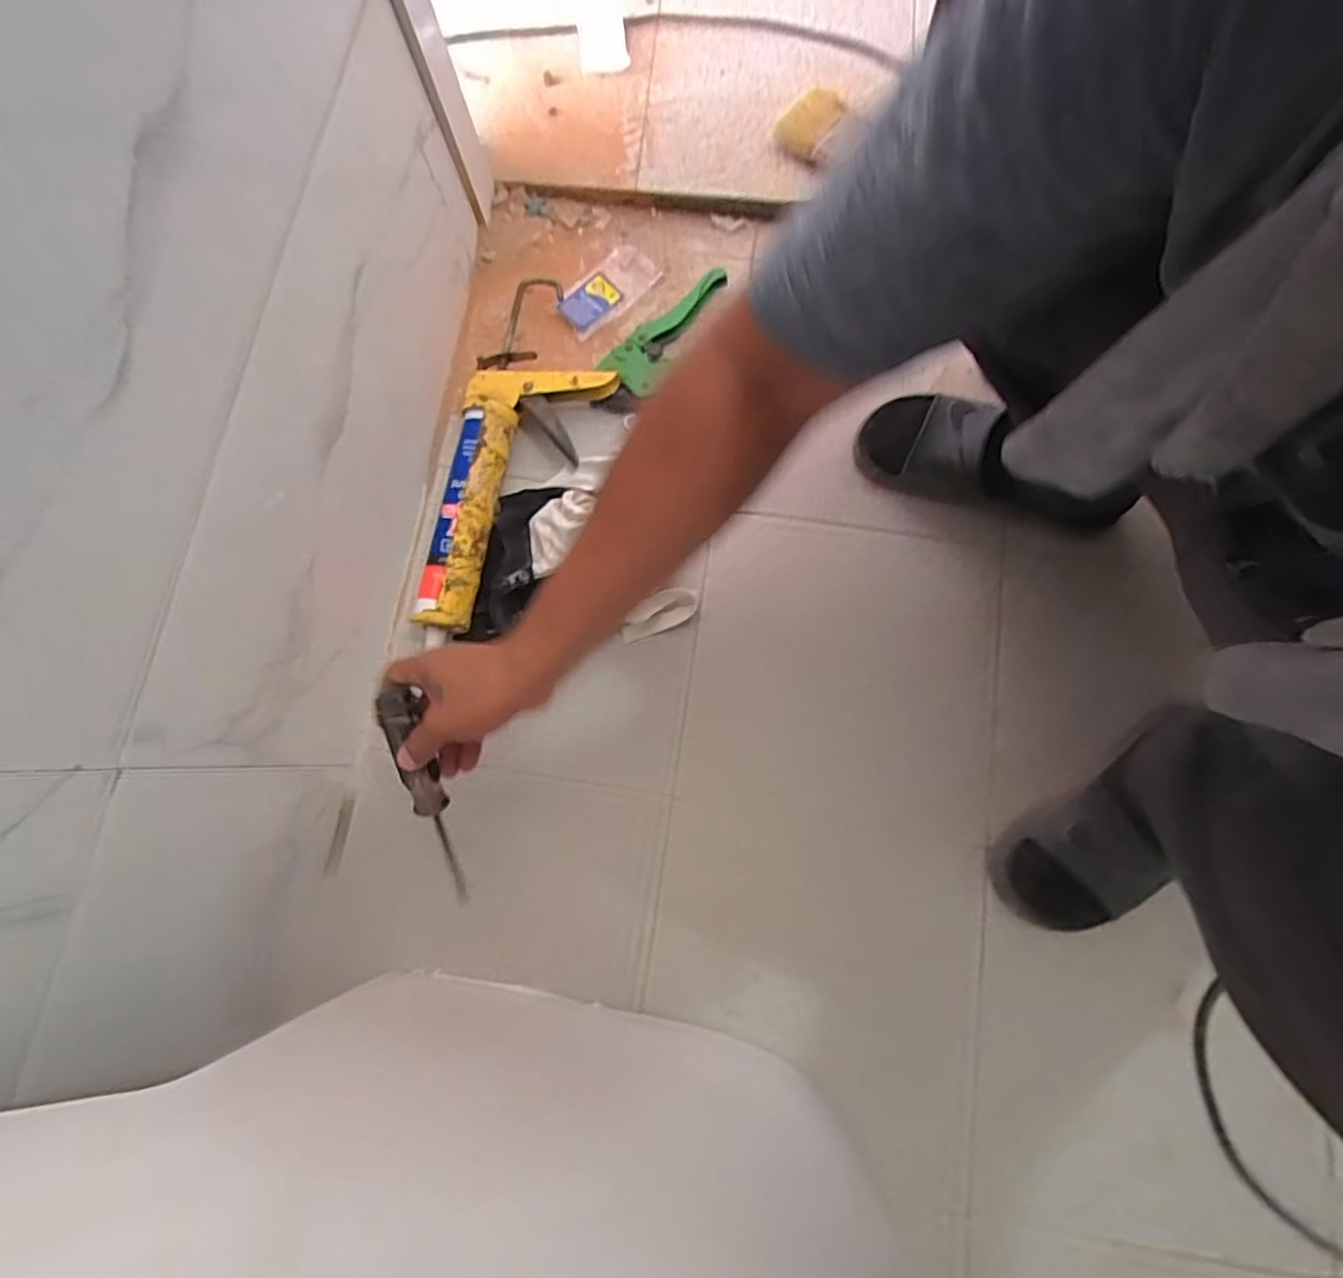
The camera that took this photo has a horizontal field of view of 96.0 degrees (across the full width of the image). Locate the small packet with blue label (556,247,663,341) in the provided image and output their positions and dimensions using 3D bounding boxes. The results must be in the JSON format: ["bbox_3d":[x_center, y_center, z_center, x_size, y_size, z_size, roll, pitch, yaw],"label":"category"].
[{"bbox_3d":[-0.075,-0.393,0.678,0.117,0.012,0.065,-43,85,-8],"label":"small packet with blue label"}]

